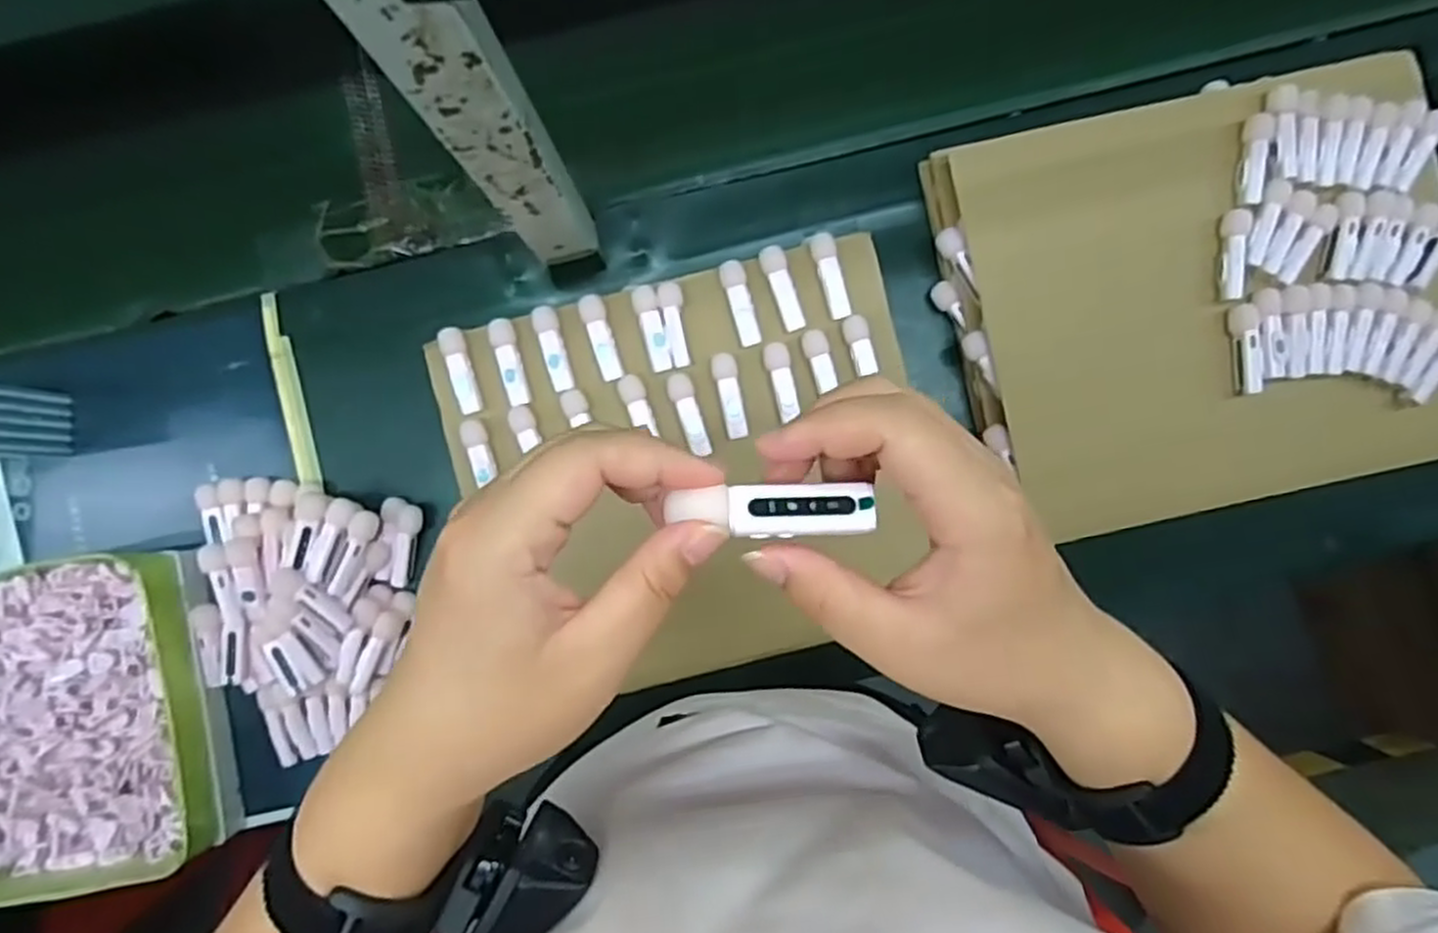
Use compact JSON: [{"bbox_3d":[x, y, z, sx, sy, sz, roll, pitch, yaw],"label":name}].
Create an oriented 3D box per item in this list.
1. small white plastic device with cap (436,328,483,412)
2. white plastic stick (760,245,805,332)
[{"bbox_3d":[-0.192,-0.072,0.575,0.017,0.010,0.063,-15,86,0],"label":"small white plastic device with cap"},{"bbox_3d":[0.048,-0.133,0.578,0.018,0.009,0.063,-20,86,0],"label":"white plastic stick"}]

